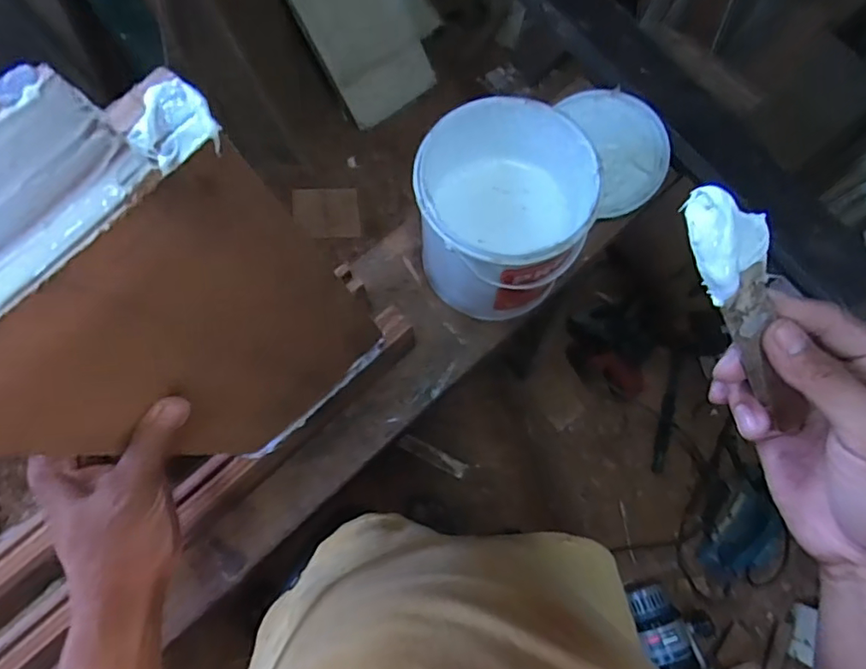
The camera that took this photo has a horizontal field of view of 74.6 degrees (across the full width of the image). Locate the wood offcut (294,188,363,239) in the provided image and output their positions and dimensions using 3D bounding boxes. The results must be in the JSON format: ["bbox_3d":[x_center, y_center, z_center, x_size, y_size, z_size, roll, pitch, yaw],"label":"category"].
[{"bbox_3d":[-0.247,-0.281,1.317,0.151,0.020,0.111,-2,94,-4],"label":"wood offcut"}]

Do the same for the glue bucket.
[{"bbox_3d":[0.071,-0.138,0.635,0.173,0.168,0.188,1,75,-2],"label":"glue bucket"}]

